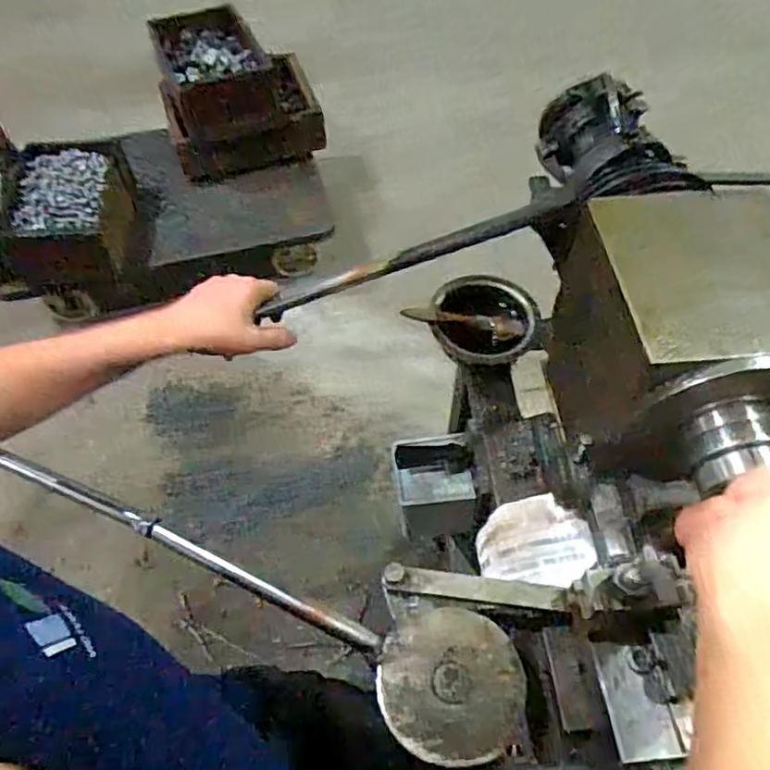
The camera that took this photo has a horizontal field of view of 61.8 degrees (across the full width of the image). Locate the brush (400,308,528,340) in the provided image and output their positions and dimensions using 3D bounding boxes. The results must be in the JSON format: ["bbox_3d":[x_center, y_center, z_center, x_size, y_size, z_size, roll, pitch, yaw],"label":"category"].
[{"bbox_3d":[0.096,-0.079,0.789,0.146,0.024,0.024,5,55,4],"label":"brush"}]

